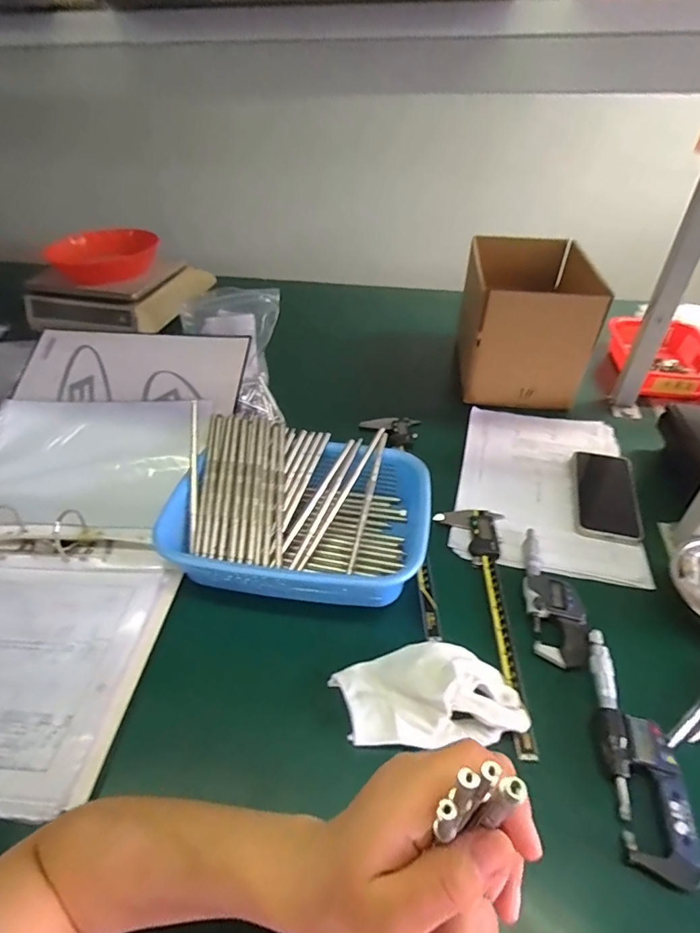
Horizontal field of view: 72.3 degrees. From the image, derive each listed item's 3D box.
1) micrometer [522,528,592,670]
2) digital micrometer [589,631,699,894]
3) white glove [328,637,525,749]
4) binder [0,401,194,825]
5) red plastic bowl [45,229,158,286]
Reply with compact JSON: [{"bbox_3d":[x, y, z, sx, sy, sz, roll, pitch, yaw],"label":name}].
[{"bbox_3d":[0.214,0.132,0.514,0.054,0.019,0.164,3,41,4],"label":"micrometer"},{"bbox_3d":[0.235,0.226,0.397,0.053,0.015,0.181,5,41,6],"label":"digital micrometer"},{"bbox_3d":[0.070,0.199,0.427,0.159,0.038,0.090,-4,43,-7],"label":"white glove"},{"bbox_3d":[-0.343,0.094,0.542,0.305,0.074,0.478,3,41,4],"label":"binder"},{"bbox_3d":[-0.493,-0.430,0.976,0.202,0.066,0.202,-16,43,-18],"label":"red plastic bowl"}]

